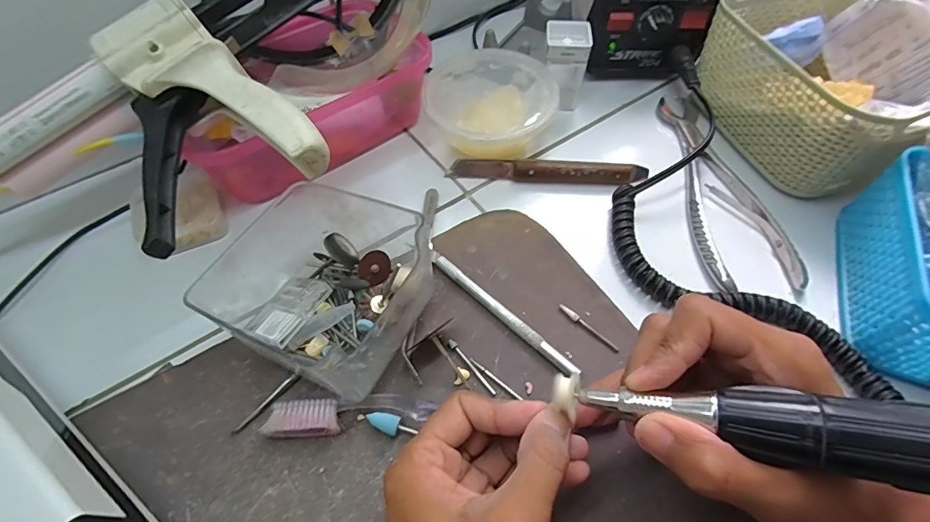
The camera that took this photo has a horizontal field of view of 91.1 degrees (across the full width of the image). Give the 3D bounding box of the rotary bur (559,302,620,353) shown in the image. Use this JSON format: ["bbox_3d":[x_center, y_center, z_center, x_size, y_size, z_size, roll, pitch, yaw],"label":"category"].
[{"bbox_3d":[0.077,0.040,0.282,0.044,0.004,0.005,39,65,22],"label":"rotary bur"}]

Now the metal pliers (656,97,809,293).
[{"bbox_3d":[0.184,-0.059,0.345,0.062,0.010,0.186,-6,57,-3],"label":"metal pliers"}]

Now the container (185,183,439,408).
[{"bbox_3d":[-0.079,0.015,0.269,0.102,0.055,0.102,20,60,13],"label":"container"}]

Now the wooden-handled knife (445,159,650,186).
[{"bbox_3d":[0.063,-0.069,0.349,0.148,0.014,0.014,5,57,4],"label":"wooden-handled knife"}]

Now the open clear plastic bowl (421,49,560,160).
[{"bbox_3d":[0.019,-0.120,0.366,0.100,0.041,0.121,-6,57,-3],"label":"open clear plastic bowl"}]

